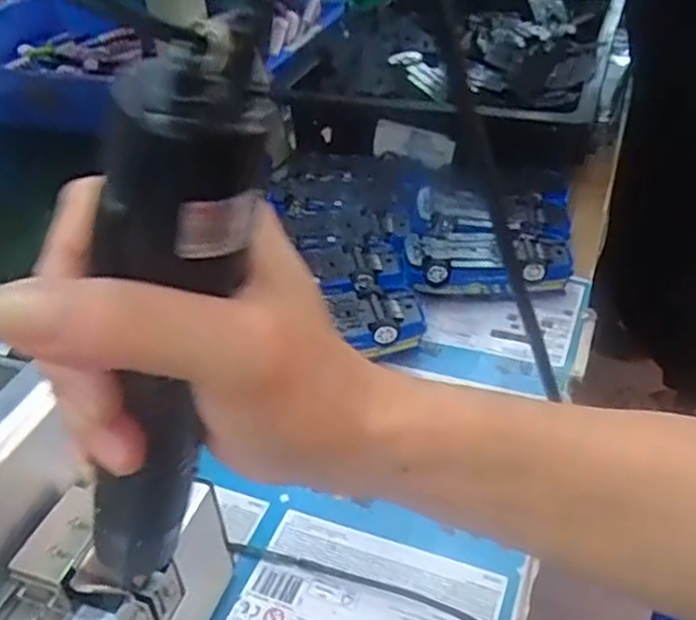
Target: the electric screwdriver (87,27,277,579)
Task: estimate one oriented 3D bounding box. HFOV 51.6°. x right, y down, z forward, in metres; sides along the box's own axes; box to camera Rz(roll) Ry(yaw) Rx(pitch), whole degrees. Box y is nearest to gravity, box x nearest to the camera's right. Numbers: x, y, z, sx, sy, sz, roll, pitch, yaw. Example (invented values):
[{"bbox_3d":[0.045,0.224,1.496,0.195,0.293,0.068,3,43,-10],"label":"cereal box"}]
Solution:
[{"bbox_3d":[-0.056,0.020,0.221,0.031,0.209,0.031,10,42,-10],"label":"electric screwdriver"}]

